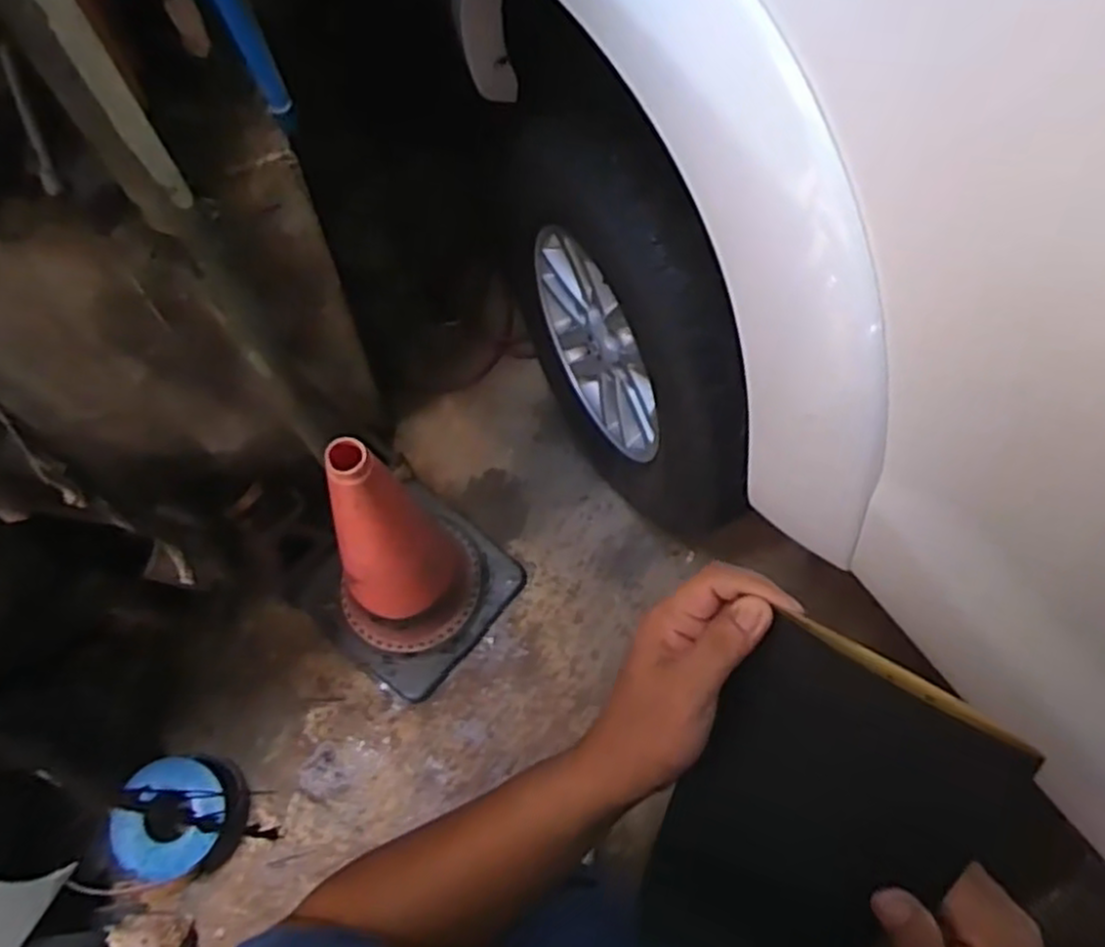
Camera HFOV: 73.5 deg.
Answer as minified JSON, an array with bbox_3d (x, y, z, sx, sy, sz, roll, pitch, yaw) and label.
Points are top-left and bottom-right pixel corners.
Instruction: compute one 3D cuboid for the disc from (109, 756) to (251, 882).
[{"bbox_3d":[-0.687,0.632,1.367,0.207,0.080,0.201,0,67,-1],"label":"disc"}]

